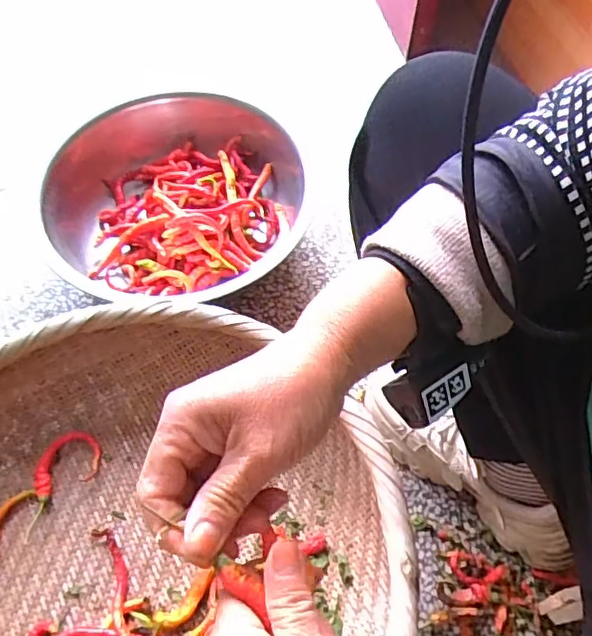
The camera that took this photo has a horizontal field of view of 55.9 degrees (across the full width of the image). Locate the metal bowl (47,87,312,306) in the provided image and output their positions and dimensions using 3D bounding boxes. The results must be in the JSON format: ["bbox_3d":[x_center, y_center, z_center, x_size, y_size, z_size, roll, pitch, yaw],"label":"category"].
[{"bbox_3d":[-0.165,-0.168,0.794,0.329,0.115,0.387,9,60,4],"label":"metal bowl"}]

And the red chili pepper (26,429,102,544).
[{"bbox_3d":[-0.275,0.179,0.632,0.058,0.026,0.115,39,67,21],"label":"red chili pepper"}]

